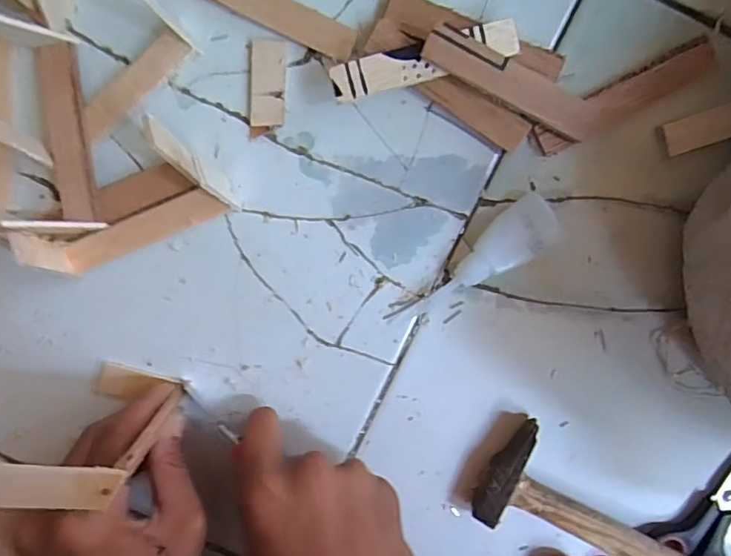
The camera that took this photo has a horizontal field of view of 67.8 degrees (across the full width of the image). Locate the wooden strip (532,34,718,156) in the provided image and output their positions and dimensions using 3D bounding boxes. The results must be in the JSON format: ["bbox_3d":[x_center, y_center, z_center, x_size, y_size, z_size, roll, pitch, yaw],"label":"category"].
[{"bbox_3d":[0.139,-0.096,0.291,0.098,0.005,0.020,-28,97,4],"label":"wooden strip"}]

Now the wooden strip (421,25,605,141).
[{"bbox_3d":[0.077,-0.100,0.282,0.100,0.006,0.022,21,95,-13],"label":"wooden strip"}]

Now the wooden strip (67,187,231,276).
[{"bbox_3d":[-0.125,-0.028,0.309,0.093,0.008,0.019,-23,98,4],"label":"wooden strip"}]

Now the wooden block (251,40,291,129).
[{"bbox_3d":[-0.053,-0.106,0.298,0.020,0.004,0.044,4,98,0],"label":"wooden block"}]

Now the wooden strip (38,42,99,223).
[{"bbox_3d":[-0.162,-0.078,0.296,0.021,0.007,0.094,-7,94,-2],"label":"wooden strip"}]

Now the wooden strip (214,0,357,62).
[{"bbox_3d":[-0.051,-0.144,0.289,0.097,0.008,0.019,25,98,-3],"label":"wooden strip"}]

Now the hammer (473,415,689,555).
[{"bbox_3d":[0.215,0.192,0.315,0.320,0.059,0.064,30,98,-4],"label":"hammer"}]

